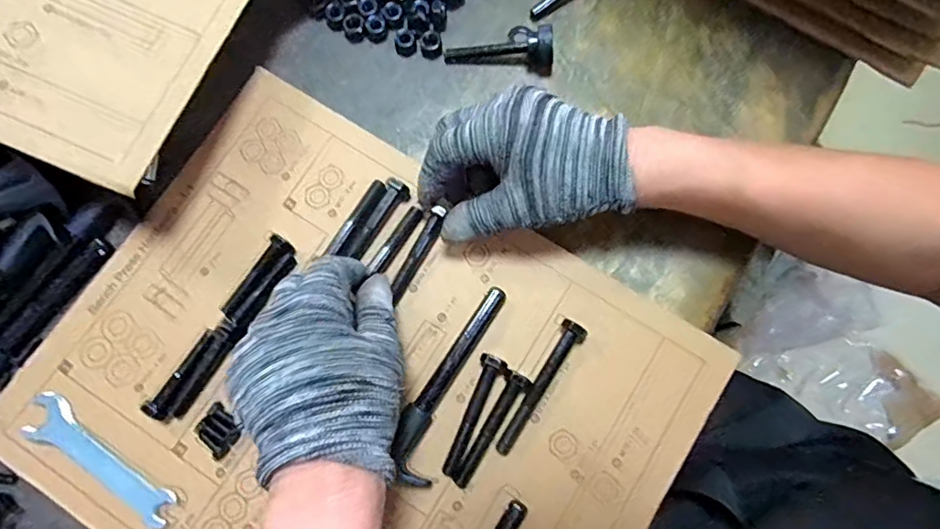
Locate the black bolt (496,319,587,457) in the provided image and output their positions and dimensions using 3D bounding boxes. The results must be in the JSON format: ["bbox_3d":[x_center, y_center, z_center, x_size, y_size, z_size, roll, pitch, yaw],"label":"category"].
[{"bbox_3d":[0.042,0.075,0.326,0.014,0.013,0.090,33,81,7],"label":"black bolt"}]

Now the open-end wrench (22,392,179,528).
[{"bbox_3d":[-0.222,0.117,0.318,0.108,0.004,0.026,31,80,7],"label":"open-end wrench"}]

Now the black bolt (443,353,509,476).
[{"bbox_3d":[0.002,0.093,0.324,0.017,0.013,0.075,23,80,5],"label":"black bolt"}]

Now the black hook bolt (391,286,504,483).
[{"bbox_3d":[-0.012,0.072,0.329,0.030,0.012,0.128,28,80,6],"label":"black hook bolt"}]

